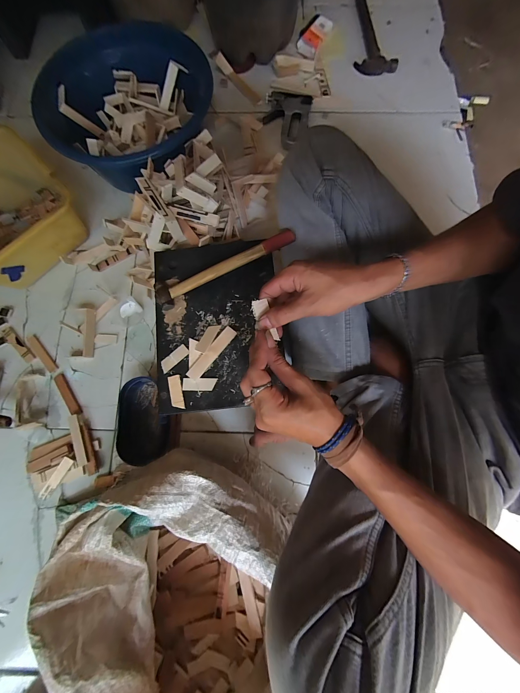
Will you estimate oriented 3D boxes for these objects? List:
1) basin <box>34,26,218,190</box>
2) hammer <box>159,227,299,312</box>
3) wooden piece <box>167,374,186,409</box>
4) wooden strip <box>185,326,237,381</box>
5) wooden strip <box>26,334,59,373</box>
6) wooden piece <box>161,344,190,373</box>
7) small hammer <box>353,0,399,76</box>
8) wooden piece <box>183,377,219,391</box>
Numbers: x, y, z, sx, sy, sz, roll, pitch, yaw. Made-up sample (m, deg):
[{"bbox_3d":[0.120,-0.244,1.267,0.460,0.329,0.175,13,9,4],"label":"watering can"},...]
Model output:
[{"bbox_3d":[-0.286,-0.494,0.566,0.309,0.135,0.312,0,78,1],"label":"basin"},{"bbox_3d":[-0.056,-0.127,0.426,0.238,0.041,0.044,-23,78,-4],"label":"hammer"},{"bbox_3d":[-0.129,0.070,0.401,0.021,0.004,0.051,-13,78,-1],"label":"wooden piece"},{"bbox_3d":[-0.074,0.010,0.410,0.021,0.004,0.098,39,78,-4],"label":"wooden strip"},{"bbox_3d":[-0.470,0.015,0.563,0.022,0.005,0.098,-41,80,-7],"label":"wooden strip"},{"bbox_3d":[-0.136,0.019,0.414,0.049,0.004,0.021,-42,80,-7],"label":"wooden piece"},{"bbox_3d":[0.319,-0.868,0.727,0.111,0.028,0.291,3,78,2],"label":"small hammer"},{"bbox_3d":[-0.094,0.058,0.403,0.051,0.007,0.019,1,78,2],"label":"wooden piece"}]

